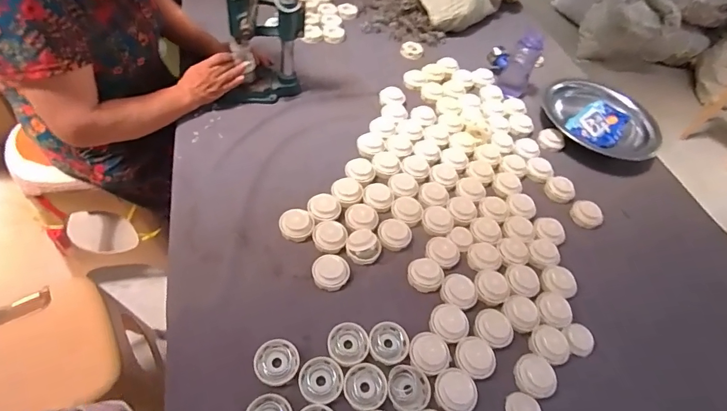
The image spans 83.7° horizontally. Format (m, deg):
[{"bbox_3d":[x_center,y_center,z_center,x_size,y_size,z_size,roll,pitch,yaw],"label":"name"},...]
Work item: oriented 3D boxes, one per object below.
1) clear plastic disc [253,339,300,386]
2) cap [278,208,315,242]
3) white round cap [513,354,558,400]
[{"bbox_3d":[-0.124,0.224,0.579,0.061,0.014,0.059,4,55,-6],"label":"clear plastic disc"},{"bbox_3d":[-0.119,0.031,0.726,0.061,0.023,0.054,-10,58,-15],"label":"cap"},{"bbox_3d":[0.261,0.258,0.618,0.054,0.020,0.063,12,55,0],"label":"white round cap"}]

